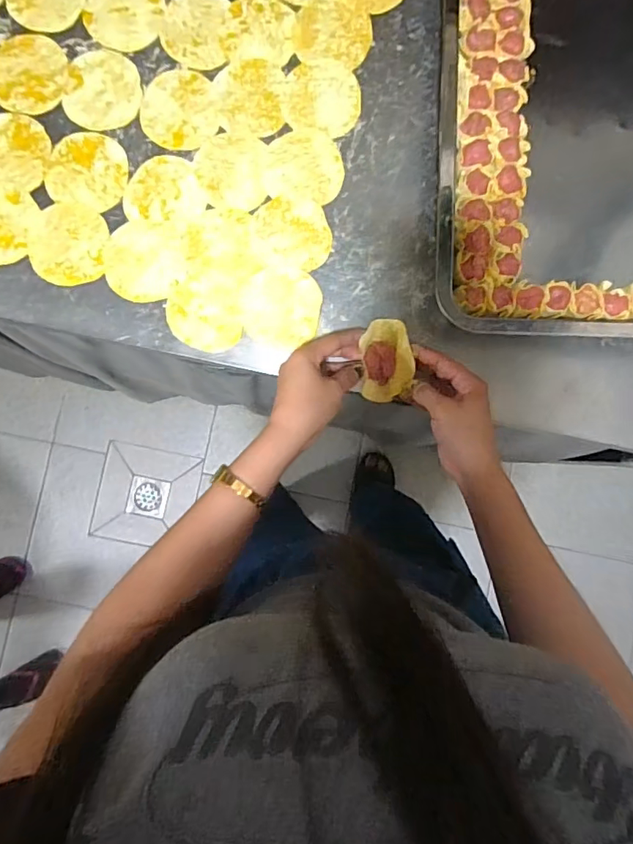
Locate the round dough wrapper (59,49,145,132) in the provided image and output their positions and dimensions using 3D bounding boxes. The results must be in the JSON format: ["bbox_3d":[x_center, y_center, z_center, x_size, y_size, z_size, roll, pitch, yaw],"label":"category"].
[{"bbox_3d":[-0.223,-0.348,0.532,0.075,0.004,0.085,18,87,-1],"label":"round dough wrapper"}]

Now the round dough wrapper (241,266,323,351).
[{"bbox_3d":[-0.035,-0.117,0.514,0.078,0.004,0.081,0,87,-2],"label":"round dough wrapper"}]

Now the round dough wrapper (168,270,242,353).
[{"bbox_3d":[-0.115,-0.114,0.519,0.075,0.005,0.080,-3,87,-2],"label":"round dough wrapper"}]

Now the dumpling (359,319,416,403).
[{"bbox_3d":[0.069,-0.062,0.493,0.046,0.030,0.080,-2,87,-2],"label":"dumpling"}]

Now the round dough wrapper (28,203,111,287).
[{"bbox_3d":[-0.257,-0.184,0.521,0.079,0.004,0.083,0,87,-2],"label":"round dough wrapper"}]

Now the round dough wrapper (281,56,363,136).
[{"bbox_3d":[0.006,-0.348,0.534,0.083,0.004,0.079,0,87,-2],"label":"round dough wrapper"}]

